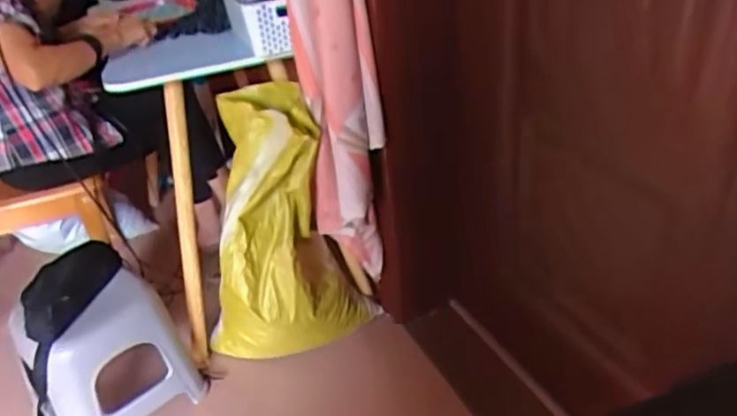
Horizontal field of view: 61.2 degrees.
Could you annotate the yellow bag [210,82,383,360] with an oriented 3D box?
[{"bbox_3d":[-0.213,0.068,1.488,0.312,0.624,0.306,8,34,21],"label":"yellow bag"}]

